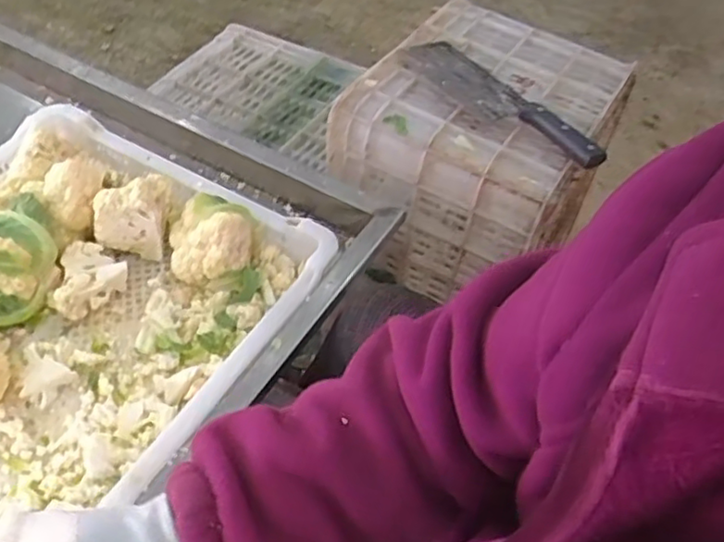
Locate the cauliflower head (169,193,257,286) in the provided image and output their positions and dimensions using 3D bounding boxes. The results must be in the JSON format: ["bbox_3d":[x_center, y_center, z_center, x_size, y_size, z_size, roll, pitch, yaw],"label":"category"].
[{"bbox_3d":[-0.160,-0.036,0.701,0.088,0.070,0.084,-10,51,-12],"label":"cauliflower head"}]

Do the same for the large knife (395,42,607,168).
[{"bbox_3d":[0.164,-0.204,0.781,0.090,0.018,0.304,-33,59,-28],"label":"large knife"}]

